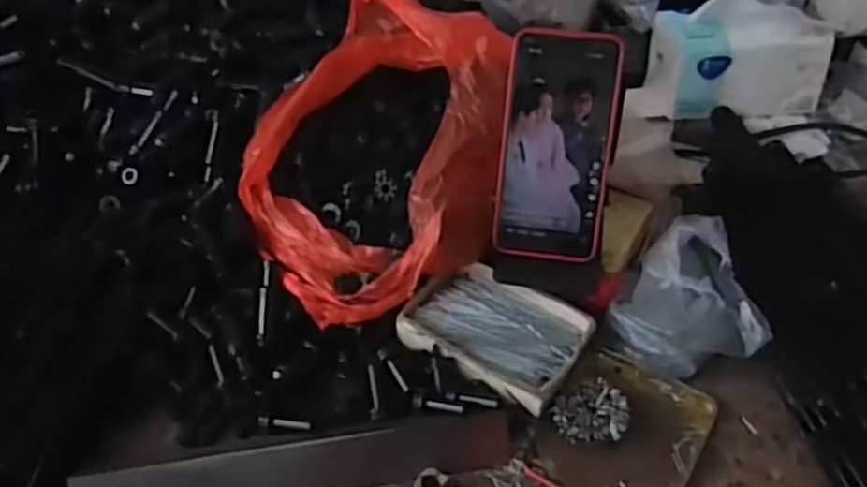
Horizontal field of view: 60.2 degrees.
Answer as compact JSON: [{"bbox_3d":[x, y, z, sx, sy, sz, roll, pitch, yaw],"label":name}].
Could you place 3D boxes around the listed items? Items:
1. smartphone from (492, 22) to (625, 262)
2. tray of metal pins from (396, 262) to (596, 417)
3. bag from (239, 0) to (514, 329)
[{"bbox_3d":[0.089,-0.069,0.542,0.078,0.161,0.009,7,15,9],"label":"smartphone"},{"bbox_3d":[0.046,0.064,0.558,0.125,0.021,0.091,26,52,24],"label":"tray of metal pins"},{"bbox_3d":[-0.047,-0.080,0.588,0.213,0.132,0.229,33,56,29],"label":"bag"}]

